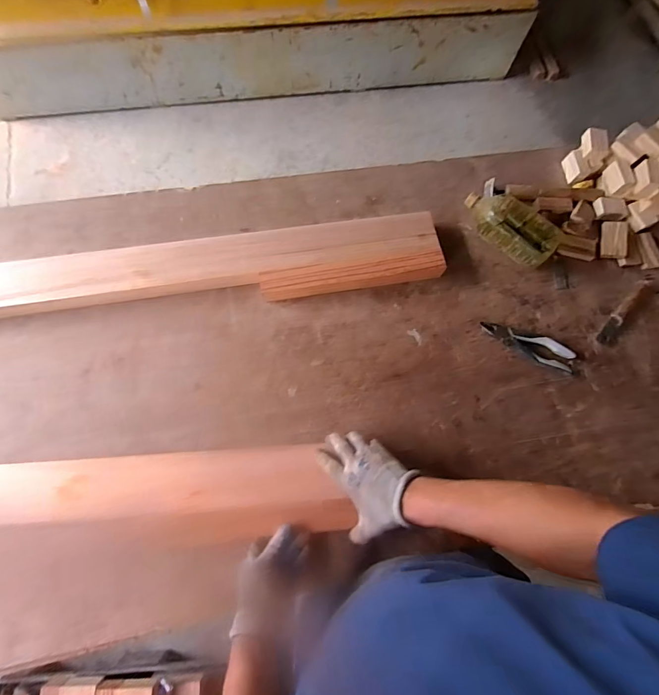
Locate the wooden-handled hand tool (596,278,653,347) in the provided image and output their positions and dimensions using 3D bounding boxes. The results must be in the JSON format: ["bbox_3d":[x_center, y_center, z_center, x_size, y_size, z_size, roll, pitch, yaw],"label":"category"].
[{"bbox_3d":[0.642,-0.086,0.815,0.037,0.035,0.215,40,75,8],"label":"wooden-handled hand tool"}]

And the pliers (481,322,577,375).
[{"bbox_3d":[0.408,-0.009,0.775,0.194,0.017,0.049,28,74,4],"label":"pliers"}]

